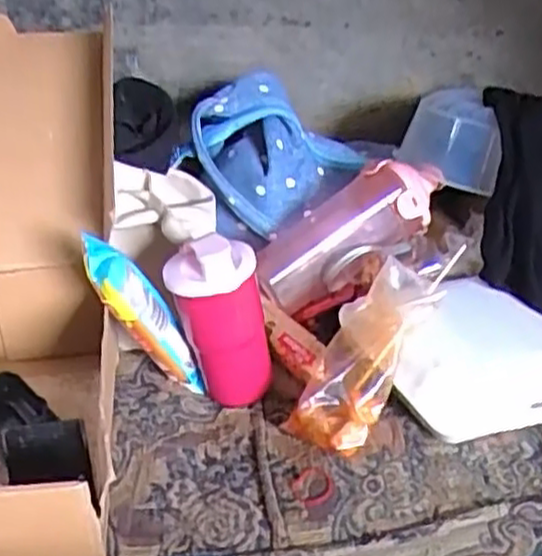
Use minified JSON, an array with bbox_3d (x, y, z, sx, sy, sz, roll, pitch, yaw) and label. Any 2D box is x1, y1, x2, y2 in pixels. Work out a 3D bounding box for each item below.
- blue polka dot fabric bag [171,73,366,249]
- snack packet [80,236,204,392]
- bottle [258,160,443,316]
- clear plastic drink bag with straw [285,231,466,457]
[{"bbox_3d":[0.002,-0.137,0.838,0.185,0.148,0.117,-24,38,-35],"label":"blue polka dot fabric bag"},{"bbox_3d":[-0.100,0.037,0.629,0.041,0.193,0.041,-44,46,-16],"label":"snack packet"},{"bbox_3d":[0.075,-0.049,0.772,0.206,0.068,0.084,-35,38,-6],"label":"bottle"},{"bbox_3d":[0.080,0.056,0.637,0.086,0.054,0.188,22,70,33],"label":"clear plastic drink bag with straw"}]

